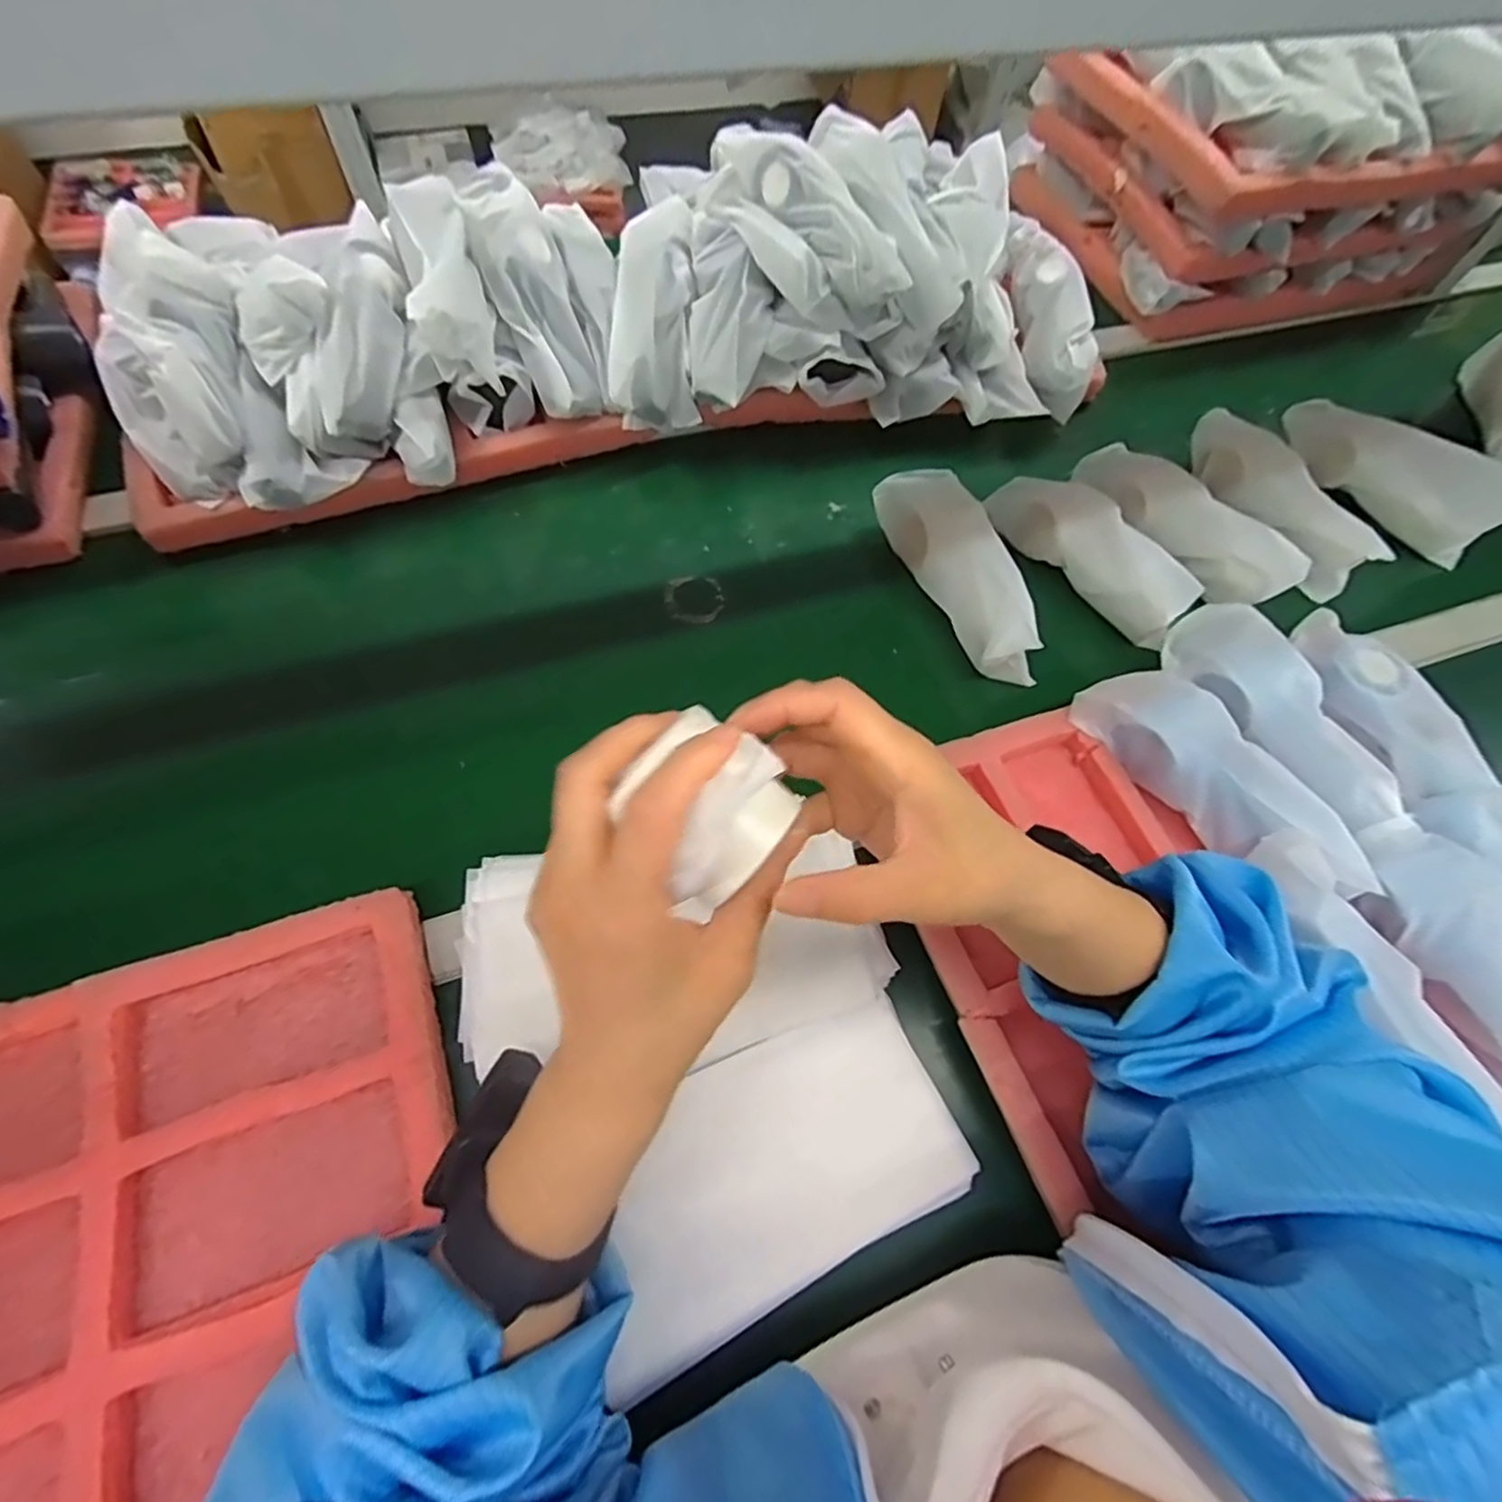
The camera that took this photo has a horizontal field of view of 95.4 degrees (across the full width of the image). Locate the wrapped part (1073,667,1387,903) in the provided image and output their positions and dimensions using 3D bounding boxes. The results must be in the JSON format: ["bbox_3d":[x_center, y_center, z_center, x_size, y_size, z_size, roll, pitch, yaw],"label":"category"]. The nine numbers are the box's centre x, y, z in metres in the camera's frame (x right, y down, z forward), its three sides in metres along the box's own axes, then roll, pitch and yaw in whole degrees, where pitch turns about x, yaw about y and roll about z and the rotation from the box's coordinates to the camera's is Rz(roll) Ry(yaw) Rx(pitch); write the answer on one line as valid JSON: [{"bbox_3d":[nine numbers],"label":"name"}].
[{"bbox_3d":[0.319,0.015,0.461,0.064,0.052,0.193,-32,69,-18],"label":"wrapped part"}]

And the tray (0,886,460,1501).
[{"bbox_3d":[-0.282,0.326,0.305,0.324,0.034,0.456,-18,66,-13],"label":"tray"}]

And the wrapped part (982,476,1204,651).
[{"bbox_3d":[0.288,-0.174,0.578,0.051,0.071,0.184,-32,69,-18],"label":"wrapped part"}]

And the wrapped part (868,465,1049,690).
[{"bbox_3d":[0.169,-0.155,0.563,0.069,0.063,0.208,-13,65,-10],"label":"wrapped part"}]

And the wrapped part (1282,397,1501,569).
[{"bbox_3d":[0.610,-0.273,0.653,0.041,0.078,0.200,-32,70,-18],"label":"wrapped part"}]

